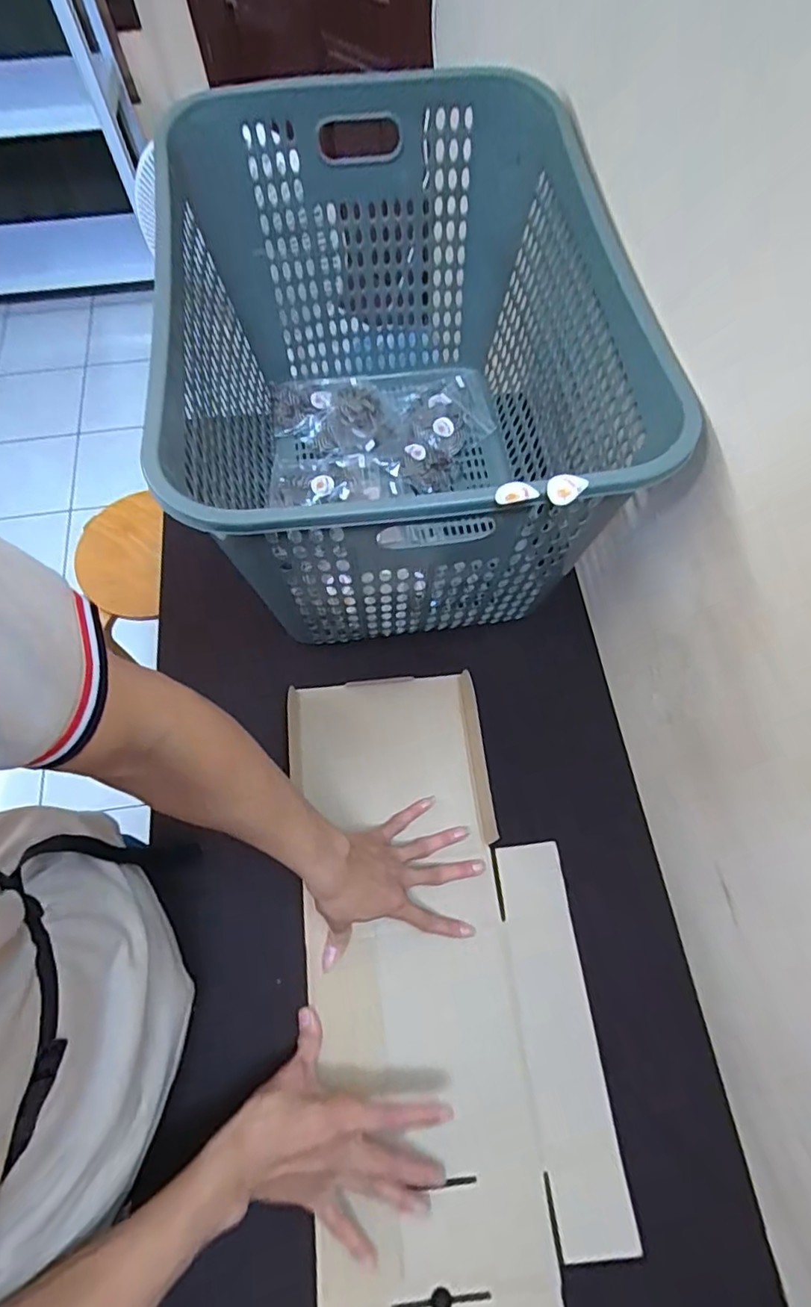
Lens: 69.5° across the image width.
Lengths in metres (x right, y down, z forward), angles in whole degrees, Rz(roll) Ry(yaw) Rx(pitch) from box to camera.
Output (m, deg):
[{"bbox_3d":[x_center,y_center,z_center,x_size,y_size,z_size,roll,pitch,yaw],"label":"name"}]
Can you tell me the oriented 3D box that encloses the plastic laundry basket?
[{"bbox_3d":[-0.014,-0.308,0.675,0.405,0.341,0.599,-9,67,-2],"label":"plastic laundry basket"}]

